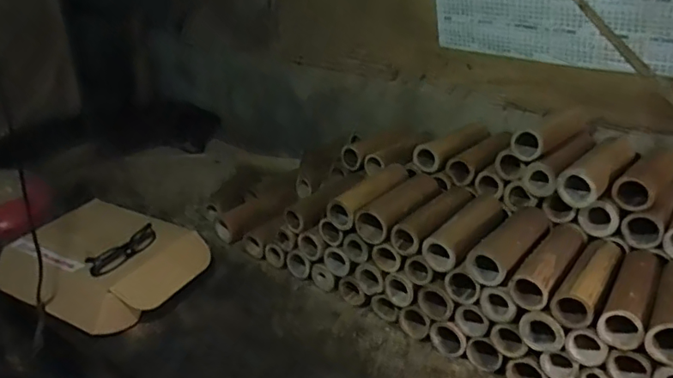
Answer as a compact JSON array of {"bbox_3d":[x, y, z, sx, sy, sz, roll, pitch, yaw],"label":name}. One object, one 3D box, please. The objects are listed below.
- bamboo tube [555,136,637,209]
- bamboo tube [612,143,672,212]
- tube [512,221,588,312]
[{"bbox_3d":[0.413,-0.031,0.848,0.059,0.054,0.196,24,36,39],"label":"bamboo tube"},{"bbox_3d":[0.478,-0.018,0.830,0.063,0.048,0.179,22,34,37],"label":"bamboo tube"},{"bbox_3d":[0.308,0.103,0.782,0.051,0.045,0.182,20,33,34],"label":"tube"}]

